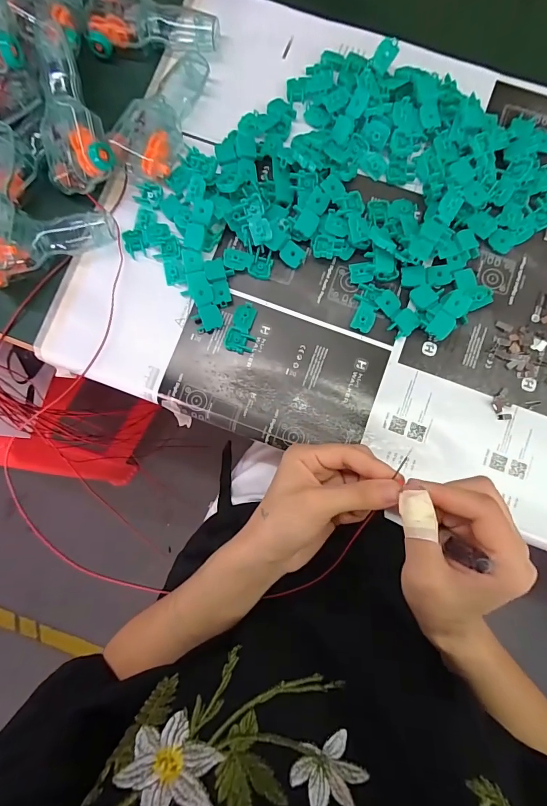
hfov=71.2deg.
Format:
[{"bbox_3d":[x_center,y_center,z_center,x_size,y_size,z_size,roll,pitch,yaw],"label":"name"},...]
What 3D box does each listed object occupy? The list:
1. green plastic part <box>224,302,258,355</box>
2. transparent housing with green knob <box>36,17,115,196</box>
[{"bbox_3d":[-0.027,-0.068,0.340,0.026,0.004,0.045,10,82,2],"label":"green plastic part"},{"bbox_3d":[-0.177,-0.252,0.326,0.059,0.032,0.126,-10,98,-4],"label":"transparent housing with green knob"}]

